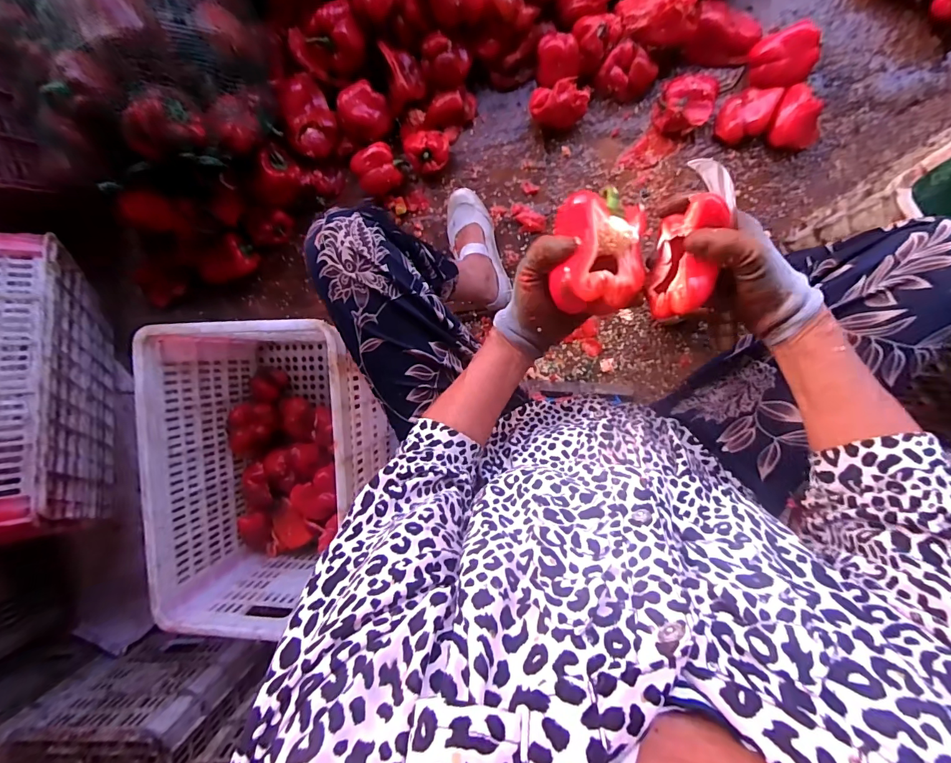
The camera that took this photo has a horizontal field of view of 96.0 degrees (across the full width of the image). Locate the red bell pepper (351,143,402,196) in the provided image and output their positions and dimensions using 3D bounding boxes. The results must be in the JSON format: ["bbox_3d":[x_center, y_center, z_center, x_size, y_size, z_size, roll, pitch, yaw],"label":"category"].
[{"bbox_3d":[-0.193,-0.421,0.846,0.088,0.066,0.091,-28,92,9],"label":"red bell pepper"}]

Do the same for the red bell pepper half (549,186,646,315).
[{"bbox_3d":[0.114,-0.118,0.392,0.085,0.042,0.106,-6,95,8],"label":"red bell pepper half"}]

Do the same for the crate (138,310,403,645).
[{"bbox_3d":[-0.351,0.129,0.795,0.313,0.292,0.465,-2,95,7],"label":"crate"}]

